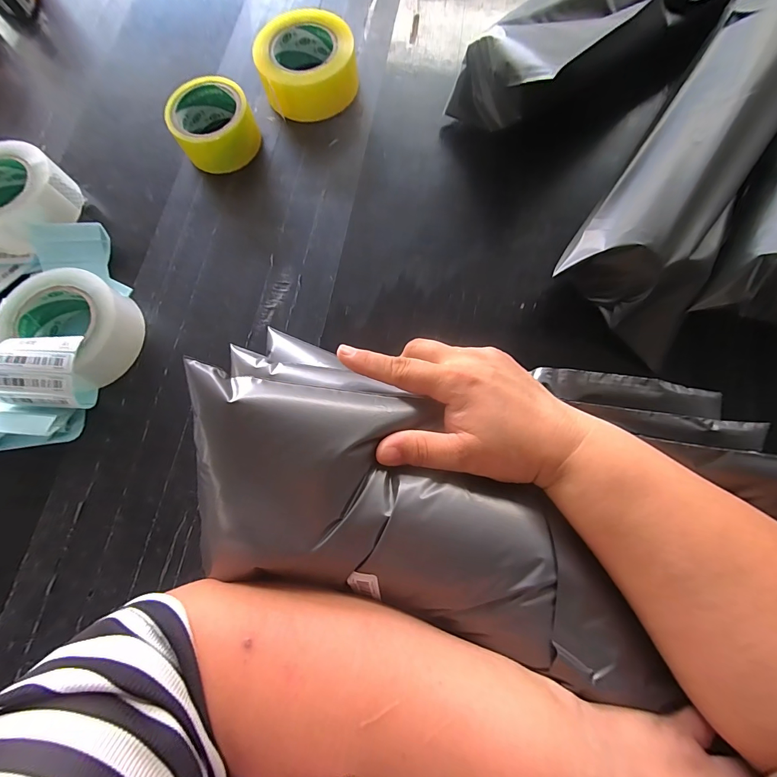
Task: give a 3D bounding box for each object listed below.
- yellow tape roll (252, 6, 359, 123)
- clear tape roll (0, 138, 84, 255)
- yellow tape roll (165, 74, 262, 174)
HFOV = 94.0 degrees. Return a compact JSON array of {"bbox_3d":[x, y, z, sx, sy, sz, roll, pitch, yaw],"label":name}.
[{"bbox_3d":[-0.100,-0.401,0.451,0.116,0.062,0.116,0,78,2],"label":"yellow tape roll"},{"bbox_3d":[-0.422,-0.212,0.411,0.106,0.058,0.116,0,78,2],"label":"clear tape roll"},{"bbox_3d":[-0.211,-0.319,0.437,0.093,0.060,0.093,0,78,2],"label":"yellow tape roll"}]

